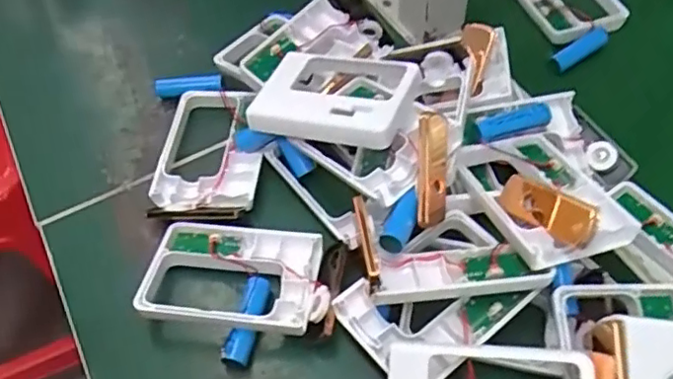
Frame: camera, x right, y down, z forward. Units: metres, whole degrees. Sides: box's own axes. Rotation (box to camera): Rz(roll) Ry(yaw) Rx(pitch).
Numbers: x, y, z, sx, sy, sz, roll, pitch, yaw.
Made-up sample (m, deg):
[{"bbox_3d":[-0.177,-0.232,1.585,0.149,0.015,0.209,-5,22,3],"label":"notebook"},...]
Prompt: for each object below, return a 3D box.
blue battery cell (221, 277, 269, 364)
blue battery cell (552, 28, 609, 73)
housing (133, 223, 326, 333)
[{"bbox_3d":[-0.048,0.072,0.344,0.014,0.015,0.052,8,55,10],"label":"blue battery cell"},{"bbox_3d":[0.186,-0.108,0.469,0.055,0.011,0.013,-32,58,-18],"label":"blue battery cell"},{"bbox_3d":[-0.056,0.050,0.355,0.100,0.016,0.067,5,42,5],"label":"housing"}]

